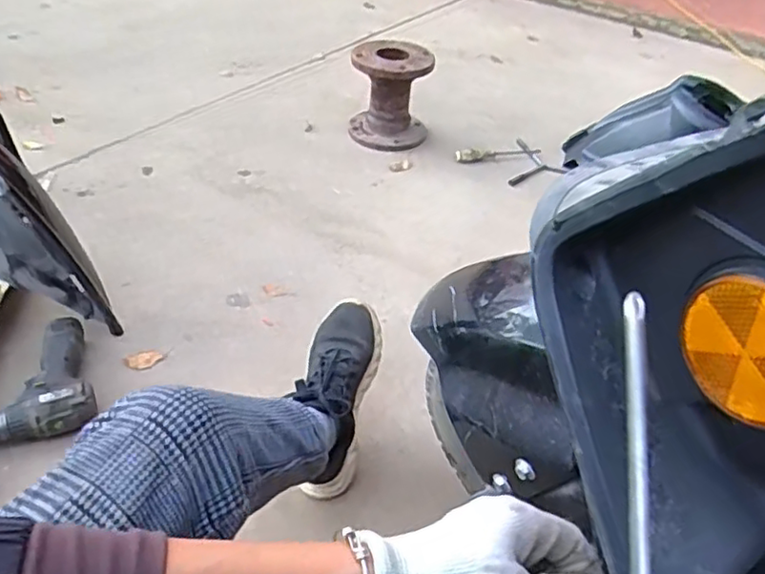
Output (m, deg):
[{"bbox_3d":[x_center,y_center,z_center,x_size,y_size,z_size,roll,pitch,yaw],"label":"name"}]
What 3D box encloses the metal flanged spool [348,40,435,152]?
[{"bbox_3d":[0.015,-0.429,1.419,0.163,0.225,0.157,-3,42,-7],"label":"metal flanged spool"}]

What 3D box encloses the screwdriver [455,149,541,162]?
[{"bbox_3d":[0.252,-0.295,1.416,0.180,0.021,0.026,1,39,21],"label":"screwdriver"}]

